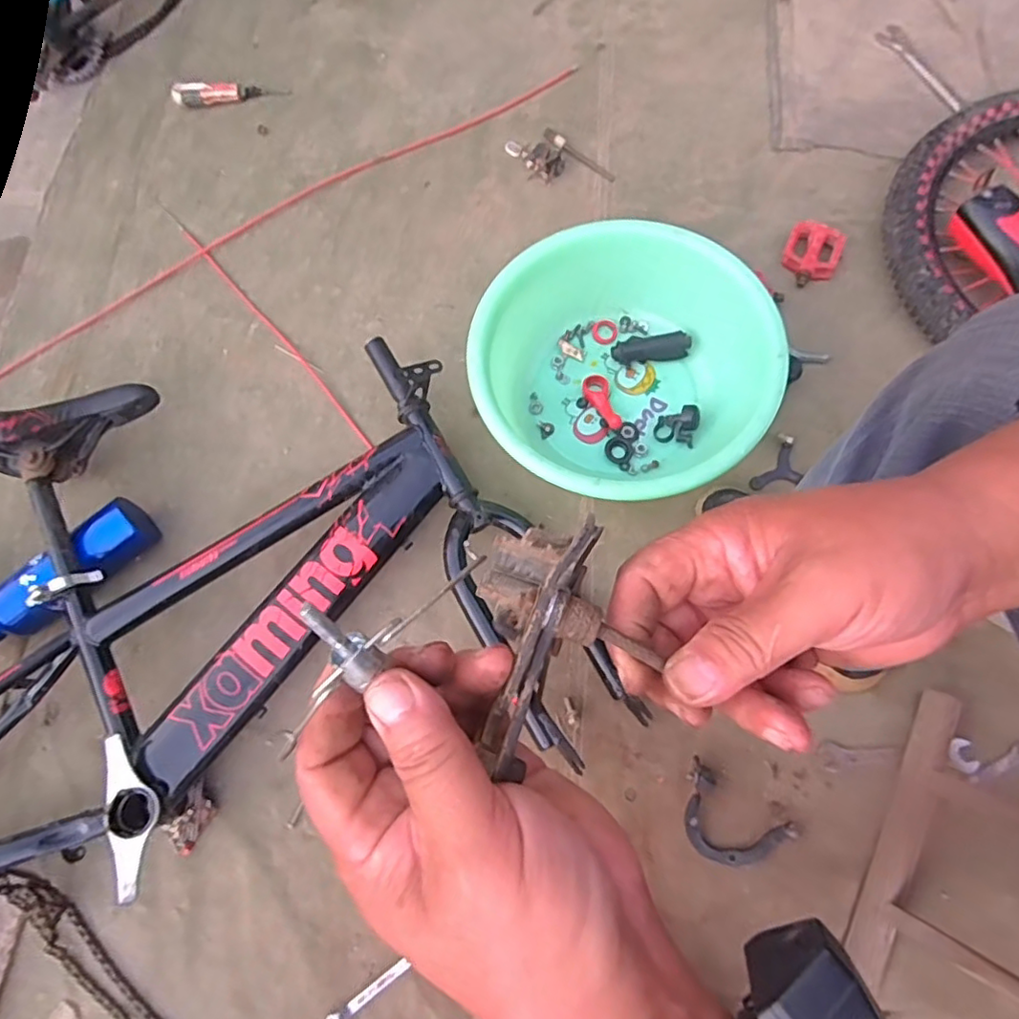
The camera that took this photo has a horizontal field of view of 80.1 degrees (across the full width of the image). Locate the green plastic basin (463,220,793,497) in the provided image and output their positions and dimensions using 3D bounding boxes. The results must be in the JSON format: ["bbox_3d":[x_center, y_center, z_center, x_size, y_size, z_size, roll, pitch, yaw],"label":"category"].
[{"bbox_3d":[0.141,-0.165,0.751,0.328,0.131,0.344,-1,72,2],"label":"green plastic basin"}]

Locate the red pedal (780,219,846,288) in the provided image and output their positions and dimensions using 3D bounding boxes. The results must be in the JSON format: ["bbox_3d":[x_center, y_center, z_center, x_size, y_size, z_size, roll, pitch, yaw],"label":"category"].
[{"bbox_3d":[0.424,-0.357,0.850,0.075,0.025,0.095,21,74,9],"label":"red pedal"}]

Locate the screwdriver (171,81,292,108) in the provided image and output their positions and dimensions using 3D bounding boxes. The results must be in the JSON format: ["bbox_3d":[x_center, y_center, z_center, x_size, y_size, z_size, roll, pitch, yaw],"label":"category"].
[{"bbox_3d":[-0.471,-0.699,1.015,0.191,0.021,0.041,1,72,3],"label":"screwdriver"}]

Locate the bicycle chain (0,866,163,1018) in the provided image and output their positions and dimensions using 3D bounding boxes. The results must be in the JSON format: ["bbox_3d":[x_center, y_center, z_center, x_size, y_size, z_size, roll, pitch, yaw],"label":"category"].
[{"bbox_3d":[-0.443,0.462,0.599,0.358,0.107,0.046,39,77,0],"label":"bicycle chain"}]

